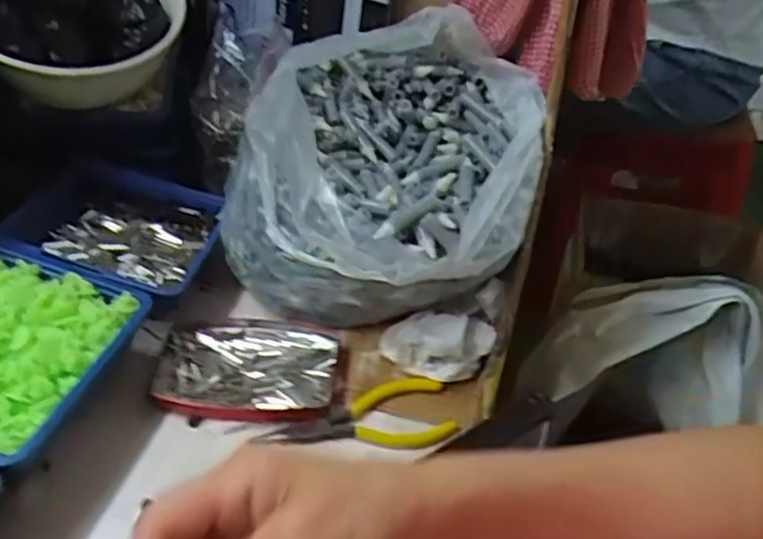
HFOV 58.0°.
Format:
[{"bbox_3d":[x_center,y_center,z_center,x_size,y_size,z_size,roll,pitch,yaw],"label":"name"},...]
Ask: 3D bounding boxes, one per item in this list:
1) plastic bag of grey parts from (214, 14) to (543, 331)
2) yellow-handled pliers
[{"bbox_3d":[0.005,-0.064,0.520,0.224,0.165,0.208,25,43,24],"label":"plastic bag of grey parts"},{"bbox_3d":[-0.012,0.097,0.442,0.115,0.008,0.048,-9,40,-16],"label":"yellow-handled pliers"}]

